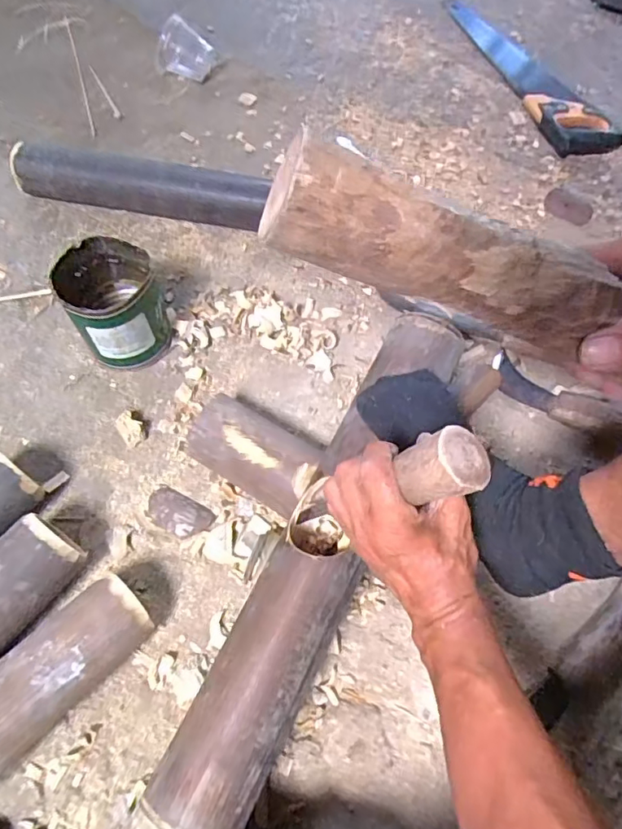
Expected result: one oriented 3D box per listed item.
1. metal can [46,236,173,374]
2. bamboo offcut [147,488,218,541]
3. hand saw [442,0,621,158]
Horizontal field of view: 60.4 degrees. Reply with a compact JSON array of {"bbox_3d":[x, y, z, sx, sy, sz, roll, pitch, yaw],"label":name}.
[{"bbox_3d":[-0.220,-0.124,0.604,0.099,0.121,0.107,1,66,-3],"label":"metal can"},{"bbox_3d":[-0.139,0.104,0.561,0.068,0.012,0.040,28,65,8],"label":"bamboo offcut"},{"bbox_3d":[0.381,-0.612,0.944,0.120,0.031,0.440,-22,70,-12],"label":"hand saw"}]

